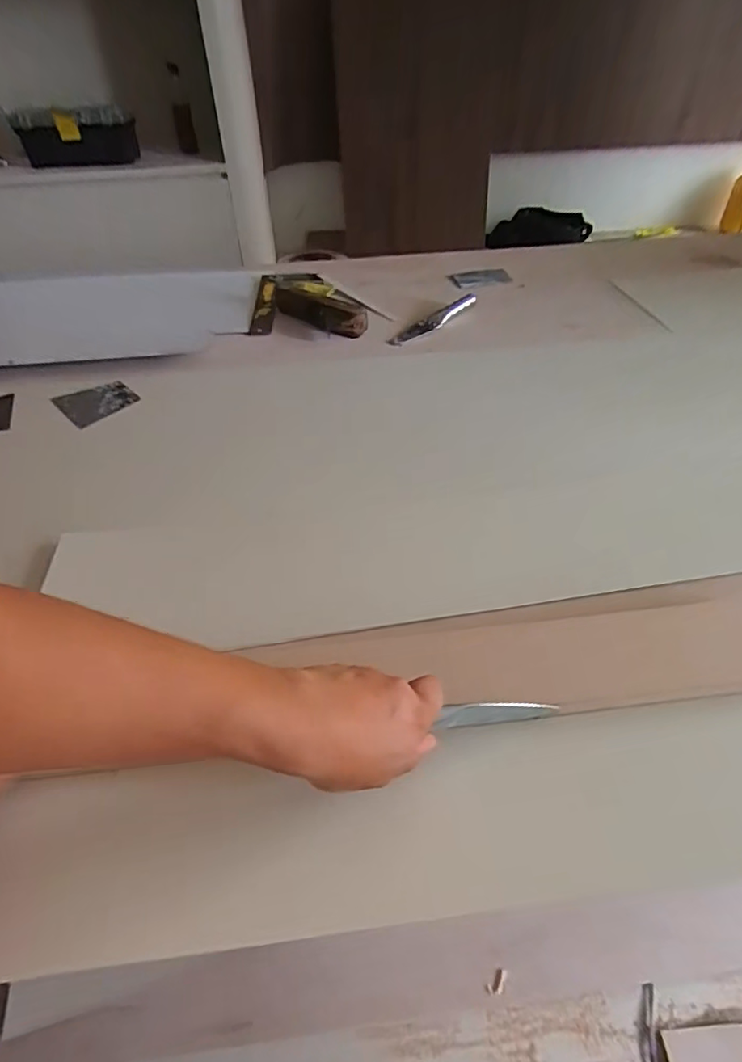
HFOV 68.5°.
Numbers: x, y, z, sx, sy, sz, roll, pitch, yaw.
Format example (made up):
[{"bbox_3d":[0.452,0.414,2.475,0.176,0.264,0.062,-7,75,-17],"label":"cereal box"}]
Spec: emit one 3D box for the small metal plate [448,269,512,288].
[{"bbox_3d":[0.223,-0.508,1.095,0.119,0.007,0.074,-10,45,-8],"label":"small metal plate"}]

